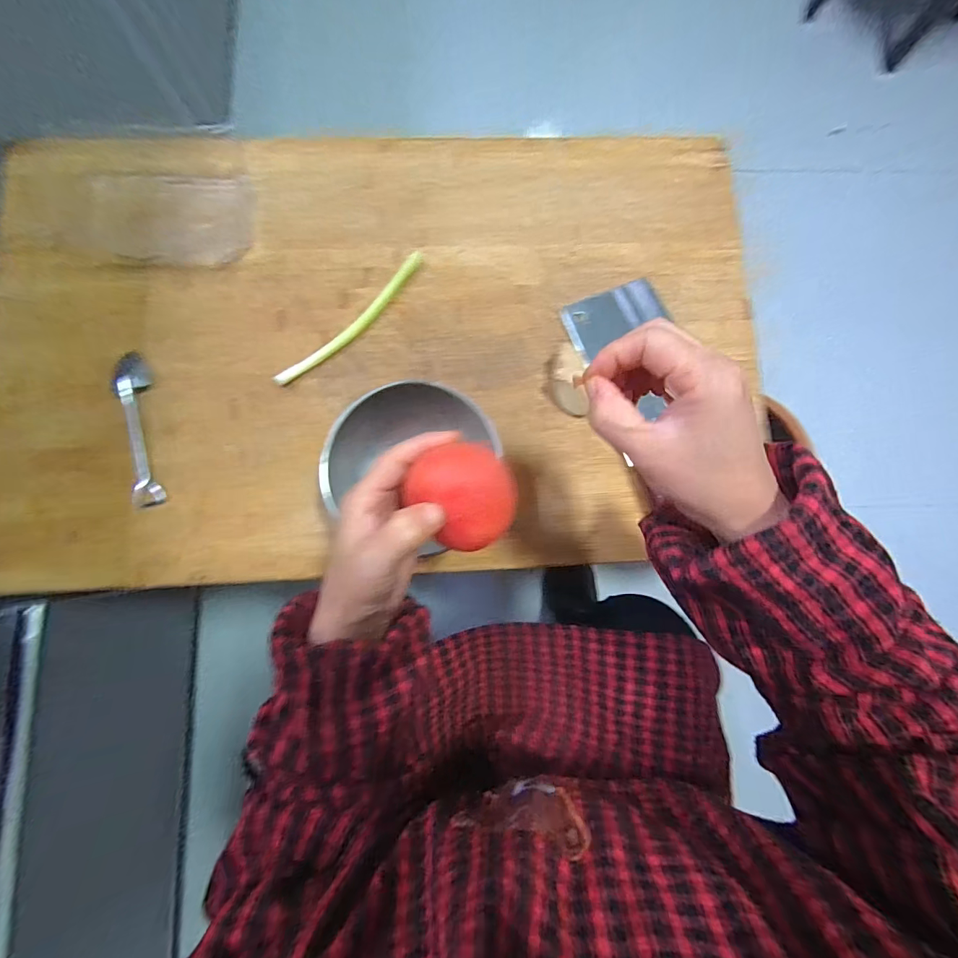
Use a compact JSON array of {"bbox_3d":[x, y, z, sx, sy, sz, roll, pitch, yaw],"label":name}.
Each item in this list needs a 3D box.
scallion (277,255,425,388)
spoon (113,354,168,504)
[{"bbox_3d":[-0.121,-0.153,0.409,0.021,0.014,0.184,43,83,3],"label":"scallion"},{"bbox_3d":[-0.313,-0.048,0.385,0.027,0.011,0.147,-12,84,-4],"label":"spoon"}]

